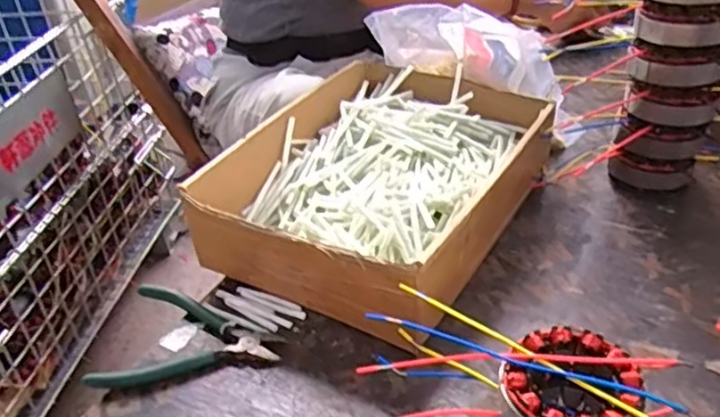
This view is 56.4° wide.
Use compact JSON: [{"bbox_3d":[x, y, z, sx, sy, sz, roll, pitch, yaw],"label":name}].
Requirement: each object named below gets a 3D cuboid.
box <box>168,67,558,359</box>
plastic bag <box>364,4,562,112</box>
[{"bbox_3d":[0.025,-0.029,0.663,0.237,0.088,0.319,16,41,28],"label":"box"},{"bbox_3d":[0.125,-0.181,0.749,0.207,0.091,0.090,15,40,27],"label":"plastic bag"}]

